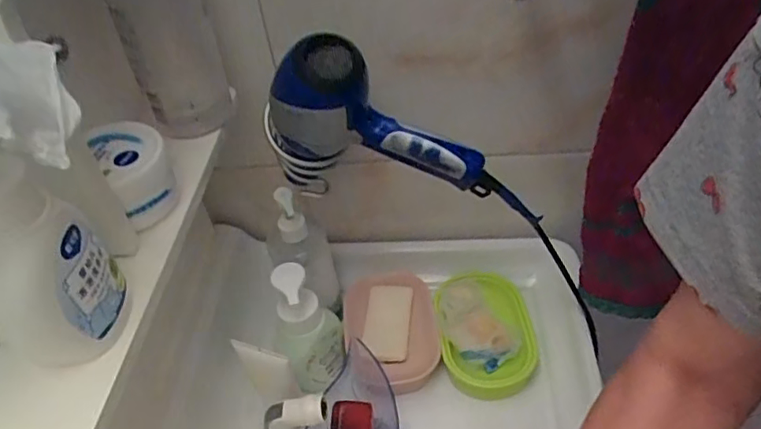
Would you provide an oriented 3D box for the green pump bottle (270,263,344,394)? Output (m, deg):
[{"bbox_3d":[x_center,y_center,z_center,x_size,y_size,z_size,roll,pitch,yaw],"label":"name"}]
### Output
[{"bbox_3d":[-0.077,0.120,0.606,0.061,0.153,0.063,-8,43,0],"label":"green pump bottle"}]

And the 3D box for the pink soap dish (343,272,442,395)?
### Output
[{"bbox_3d":[0.013,0.139,0.663,0.106,0.034,0.160,-6,43,1],"label":"pink soap dish"}]

